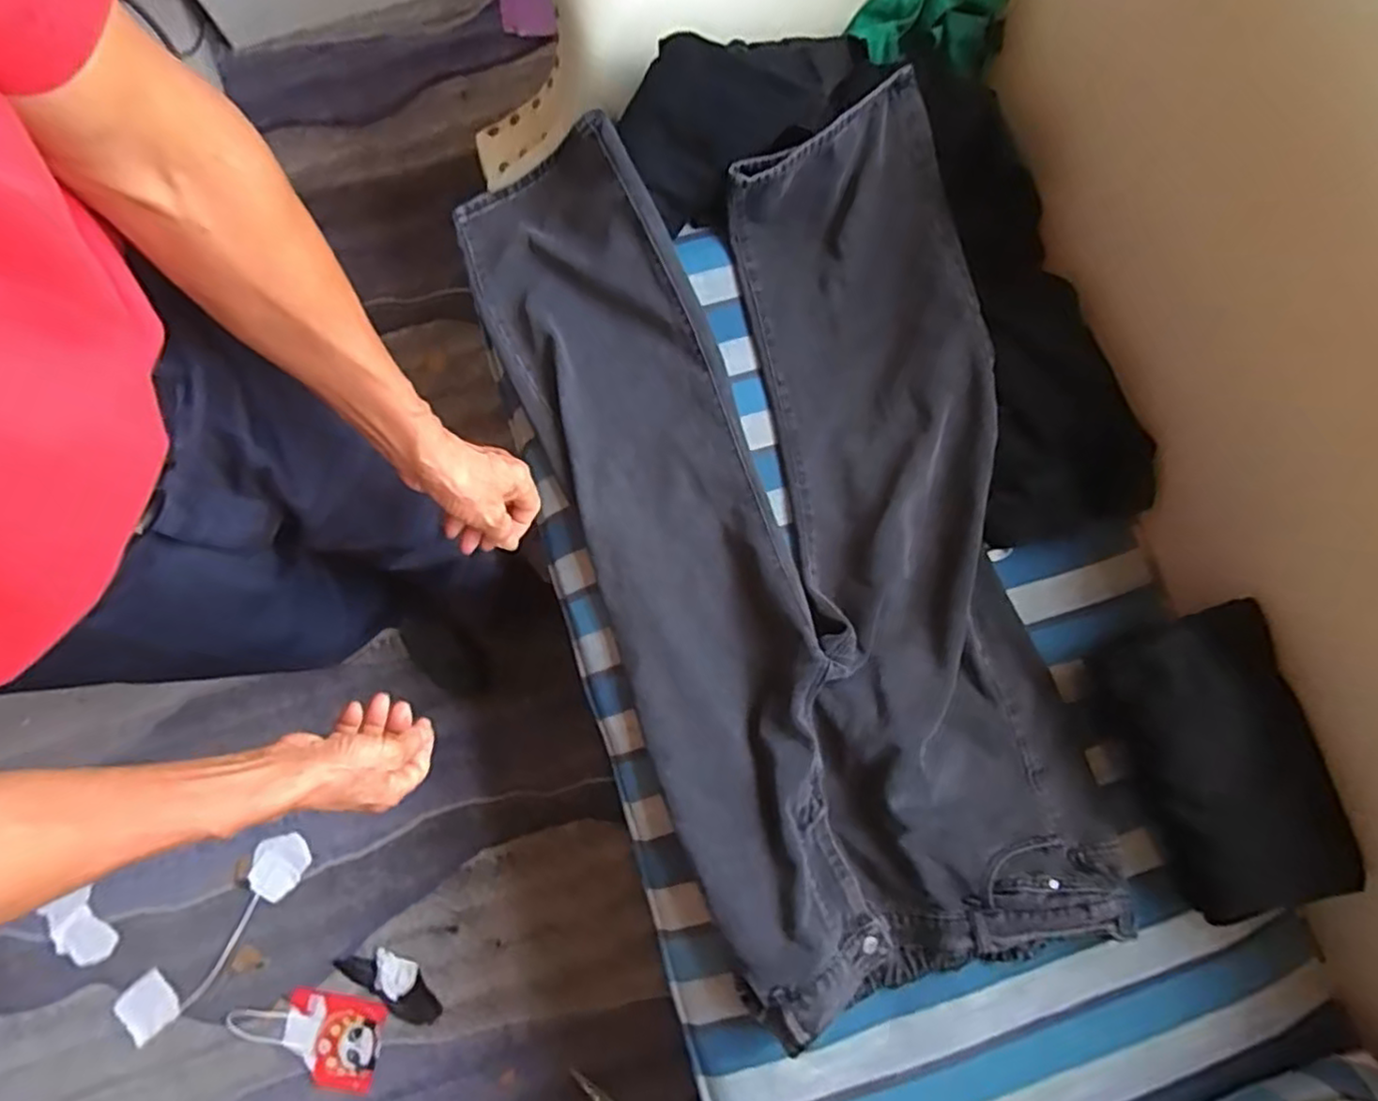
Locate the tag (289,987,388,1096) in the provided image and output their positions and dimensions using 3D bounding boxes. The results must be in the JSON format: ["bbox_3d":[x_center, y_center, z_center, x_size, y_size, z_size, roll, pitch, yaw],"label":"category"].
[{"bbox_3d":[-0.549,0.752,1.041,0.151,0.008,0.127,11,81,1],"label":"tag"}]

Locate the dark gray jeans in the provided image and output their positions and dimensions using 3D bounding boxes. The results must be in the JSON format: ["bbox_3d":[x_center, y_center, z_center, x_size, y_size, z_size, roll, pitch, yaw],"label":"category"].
[{"bbox_3d":[0.117,-0.036,0.716,0.518,0.168,0.910,-17,81,-3],"label":"dark gray jeans"}]

